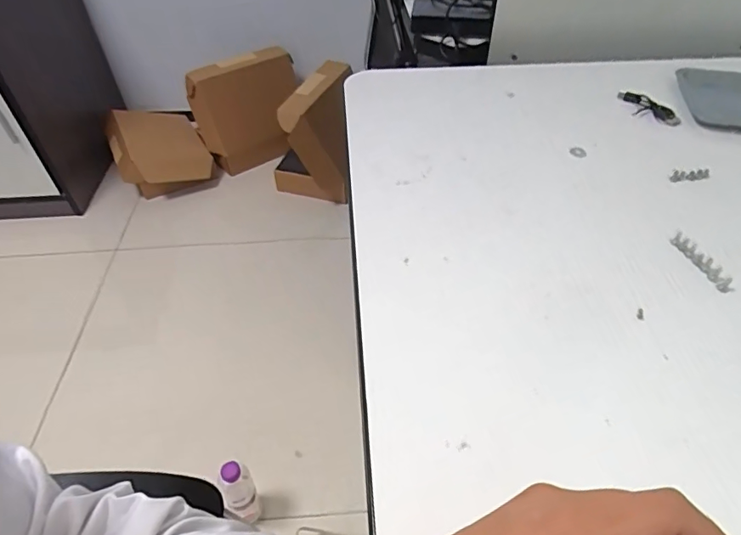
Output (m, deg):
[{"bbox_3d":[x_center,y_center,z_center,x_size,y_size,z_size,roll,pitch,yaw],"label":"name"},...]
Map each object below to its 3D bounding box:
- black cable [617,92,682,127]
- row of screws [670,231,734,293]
[{"bbox_3d":[0.303,-0.175,0.525,0.071,0.011,0.027,34,55,29],"label":"black cable"},{"bbox_3d":[0.251,-0.005,0.364,0.007,0.008,0.057,-12,47,-10],"label":"row of screws"}]

